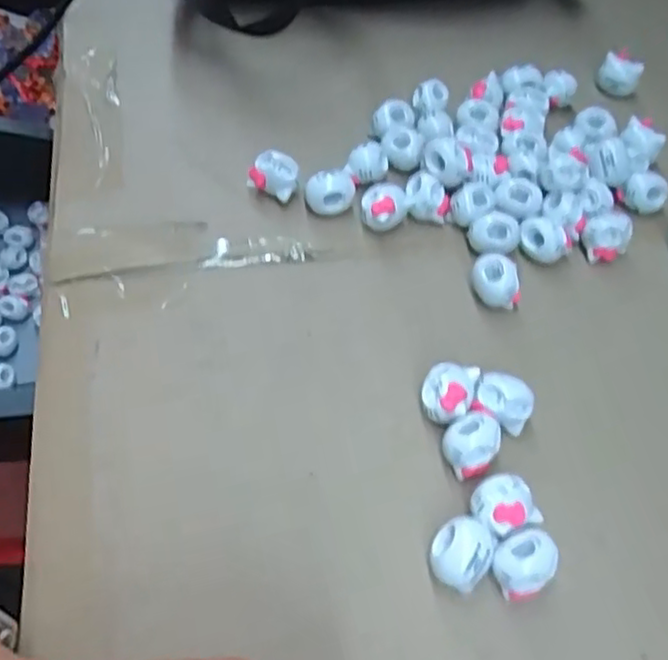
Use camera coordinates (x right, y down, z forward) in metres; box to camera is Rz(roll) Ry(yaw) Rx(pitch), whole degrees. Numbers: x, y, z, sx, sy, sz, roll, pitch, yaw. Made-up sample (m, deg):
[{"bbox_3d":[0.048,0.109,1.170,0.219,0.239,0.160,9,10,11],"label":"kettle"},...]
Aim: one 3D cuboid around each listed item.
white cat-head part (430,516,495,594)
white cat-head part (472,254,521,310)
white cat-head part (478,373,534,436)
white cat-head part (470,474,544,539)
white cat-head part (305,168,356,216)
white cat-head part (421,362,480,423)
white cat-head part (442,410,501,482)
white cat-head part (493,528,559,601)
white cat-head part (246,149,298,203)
[{"bbox_3d":[0.049,0.087,0.266,0.021,0.021,0.025,36,61,17],"label":"white cat-head part"},{"bbox_3d":[0.079,-0.023,0.335,0.025,0.020,0.019,23,58,9],"label":"white cat-head part"},{"bbox_3d":[0.074,0.031,0.300,0.024,0.021,0.019,27,59,12],"label":"white cat-head part"},{"bbox_3d":[0.066,0.071,0.274,0.025,0.022,0.022,-16,60,-16],"label":"white cat-head part"},{"bbox_3d":[-0.002,-0.072,0.360,0.025,0.018,0.020,6,57,-2],"label":"white cat-head part"},{"bbox_3d":[0.049,0.028,0.298,0.021,0.021,0.027,21,58,8],"label":"white cat-head part"},{"bbox_3d":[0.057,0.048,0.287,0.021,0.020,0.024,33,60,15],"label":"white cat-head part"},{"bbox_3d":[0.073,0.092,0.266,0.026,0.027,0.021,-27,63,-21],"label":"white cat-head part"},{"bbox_3d":[-0.032,-0.081,0.360,0.025,0.023,0.014,19,57,7],"label":"white cat-head part"}]

